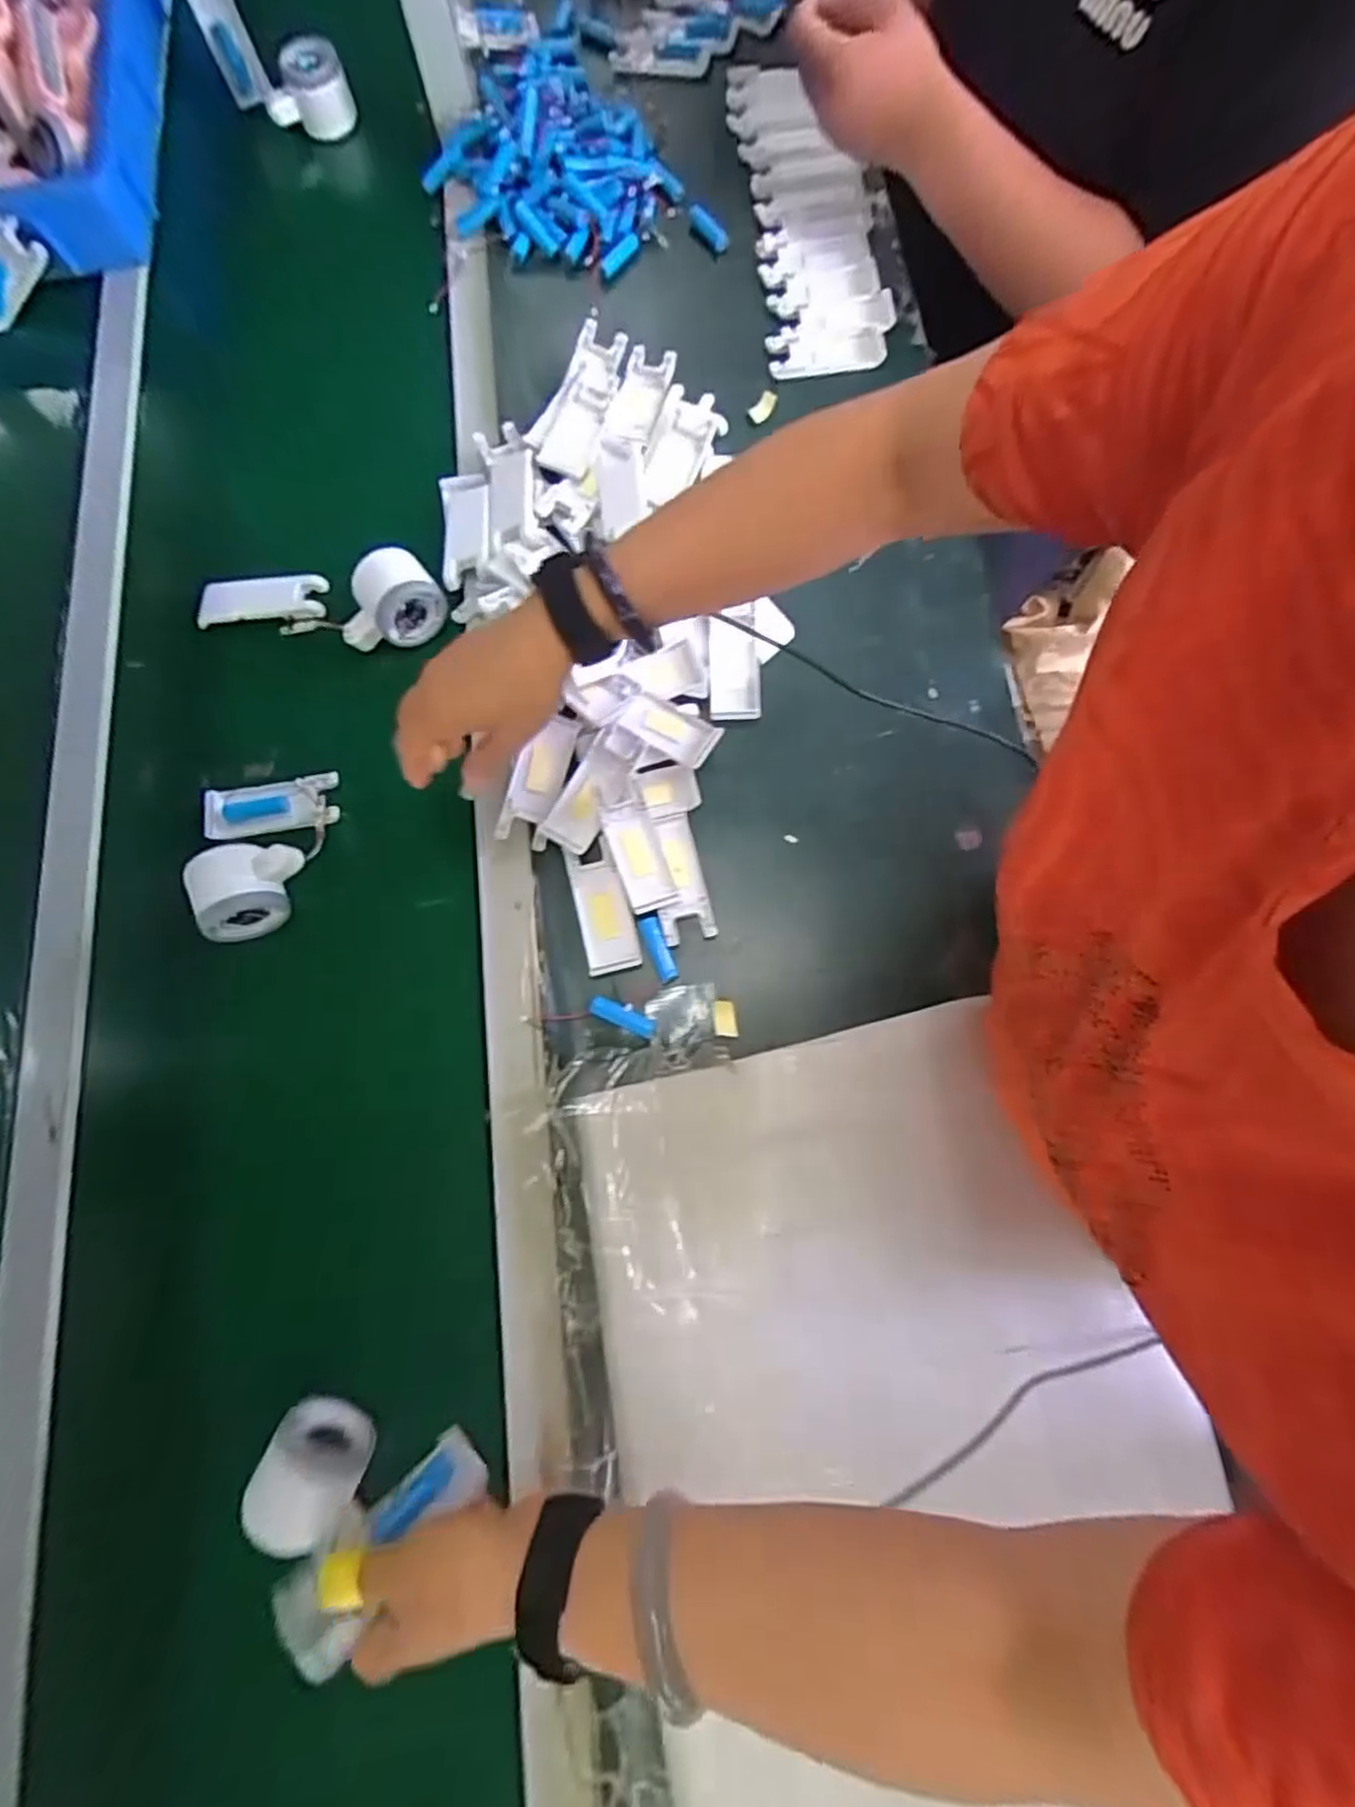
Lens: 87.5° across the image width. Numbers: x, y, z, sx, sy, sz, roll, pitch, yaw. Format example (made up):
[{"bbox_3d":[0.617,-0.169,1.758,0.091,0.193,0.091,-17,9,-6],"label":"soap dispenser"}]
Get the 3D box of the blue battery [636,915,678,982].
[{"bbox_3d":[-0.014,0.034,0.532,0.016,0.013,0.052,-22,77,-4],"label":"blue battery"}]

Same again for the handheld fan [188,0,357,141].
[{"bbox_3d":[-0.419,-0.856,0.720,0.175,0.095,0.067,32,78,-7],"label":"handheld fan"}]

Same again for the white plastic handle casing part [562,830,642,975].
[{"bbox_3d":[-0.058,0.002,0.542,0.041,0.009,0.099,-14,77,-2],"label":"white plastic handle casing part"}]

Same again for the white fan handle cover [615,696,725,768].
[{"bbox_3d":[-0.005,-0.139,0.565,0.075,0.017,0.040,31,79,8],"label":"white fan handle cover"}]

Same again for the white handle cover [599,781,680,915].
[{"bbox_3d":[-0.032,-0.042,0.547,0.035,0.015,0.096,-20,77,-4],"label":"white handle cover"}]

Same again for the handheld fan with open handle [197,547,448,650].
[{"bbox_3d":[-0.298,-0.255,0.586,0.204,0.057,0.063,8,77,3],"label":"handheld fan with open handle"}]

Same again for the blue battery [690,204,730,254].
[{"bbox_3d":[0.032,-0.660,0.692,0.015,0.014,0.048,-38,80,-8],"label":"blue battery"}]

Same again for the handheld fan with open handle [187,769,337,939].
[{"bbox_3d":[-0.315,-0.048,0.539,0.104,0.056,0.125,-19,77,-4],"label":"handheld fan with open handle"}]

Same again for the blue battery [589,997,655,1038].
[{"bbox_3d":[-0.040,0.084,0.522,0.050,0.011,0.014,24,78,7],"label":"blue battery"}]

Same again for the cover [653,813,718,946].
[{"bbox_3d":[0.002,-0.019,0.551,0.039,0.009,0.099,-11,77,-2],"label":"cover"}]

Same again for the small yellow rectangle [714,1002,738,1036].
[{"bbox_3d":[0.035,0.084,0.519,0.016,0.004,0.027,-7,76,-1],"label":"small yellow rectangle"}]

